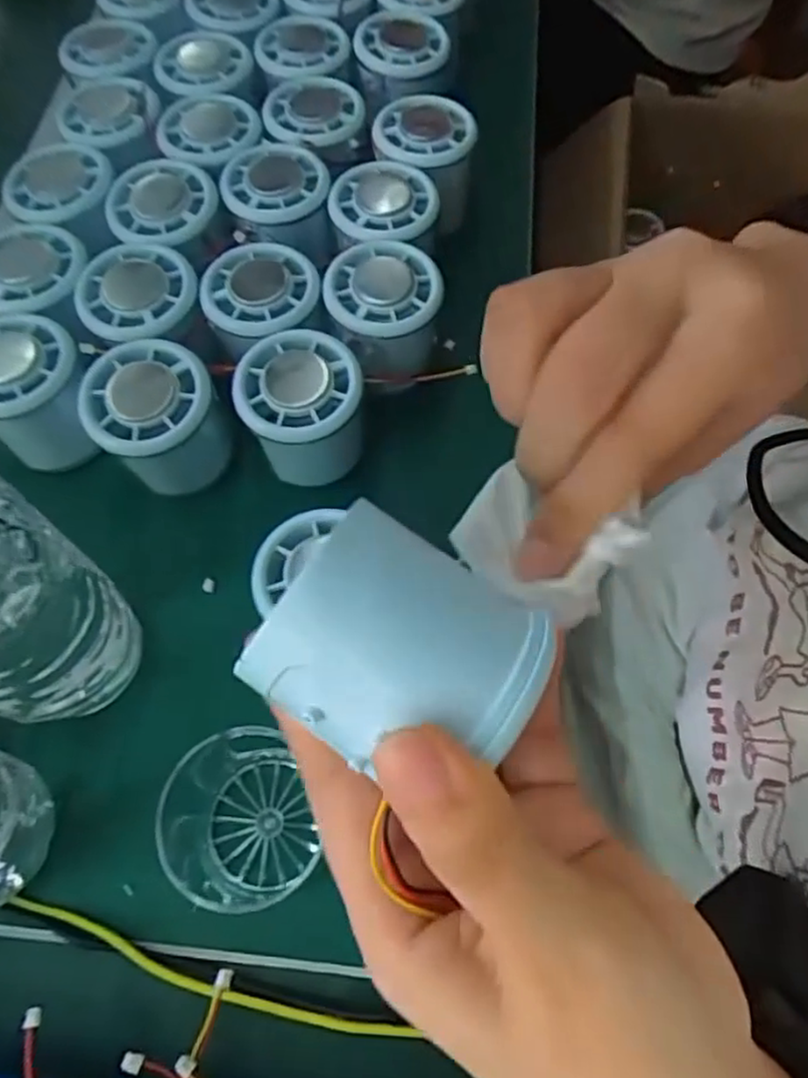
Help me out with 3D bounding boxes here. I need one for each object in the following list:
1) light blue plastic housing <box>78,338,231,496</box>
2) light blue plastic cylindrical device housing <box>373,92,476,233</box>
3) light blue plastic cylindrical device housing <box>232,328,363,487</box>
[{"bbox_3d":[-0.114,-0.053,0.330,0.056,0.057,0.052,-1,64,2],"label":"light blue plastic housing"},{"bbox_3d":[0.013,-0.215,0.407,0.057,0.050,0.063,-3,64,1],"label":"light blue plastic cylindrical device housing"},{"bbox_3d":[-0.046,-0.058,0.332,0.054,0.055,0.056,-1,64,2],"label":"light blue plastic cylindrical device housing"}]

